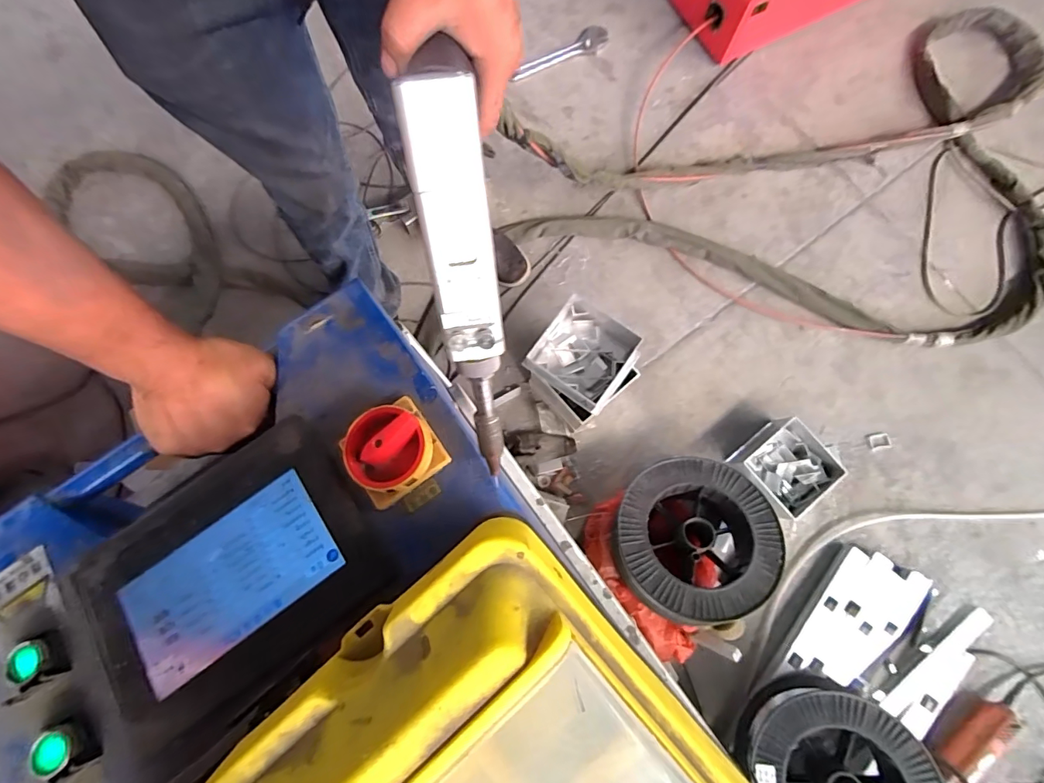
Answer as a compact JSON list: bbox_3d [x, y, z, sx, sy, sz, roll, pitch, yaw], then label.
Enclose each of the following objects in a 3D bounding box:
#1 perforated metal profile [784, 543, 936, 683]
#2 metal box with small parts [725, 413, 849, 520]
[{"bbox_3d":[0.693,0.473,0.961,0.177,0.032,0.297,34,81,6],"label":"perforated metal profile"},{"bbox_3d":[0.570,0.164,1.004,0.168,0.076,0.180,-35,81,-7],"label":"metal box with small parts"}]

